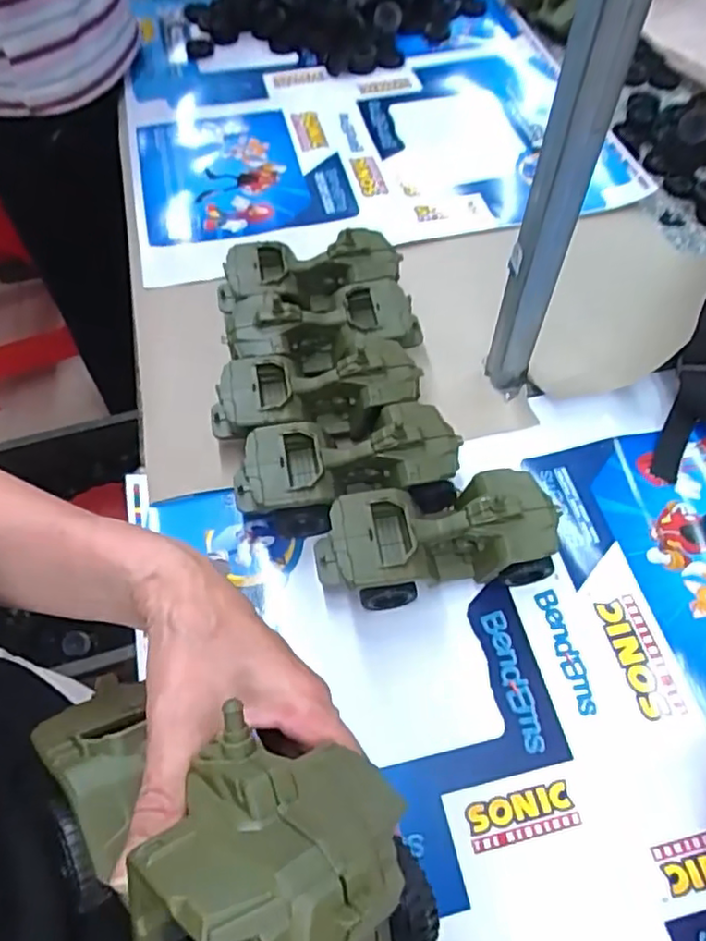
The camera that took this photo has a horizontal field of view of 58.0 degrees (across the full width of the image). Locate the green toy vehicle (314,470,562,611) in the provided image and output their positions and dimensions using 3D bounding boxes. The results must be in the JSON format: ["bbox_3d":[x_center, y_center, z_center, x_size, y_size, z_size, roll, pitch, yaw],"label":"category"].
[{"bbox_3d":[0.065,0.052,0.518,0.183,0.084,0.088,-9,59,-3],"label":"green toy vehicle"}]

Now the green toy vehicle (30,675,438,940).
[{"bbox_3d":[-0.062,0.132,0.231,0.175,0.079,0.089,2,52,40],"label":"green toy vehicle"}]

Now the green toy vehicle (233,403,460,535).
[{"bbox_3d":[-0.006,-0.004,0.549,0.190,0.072,0.087,-11,59,-5],"label":"green toy vehicle"}]

